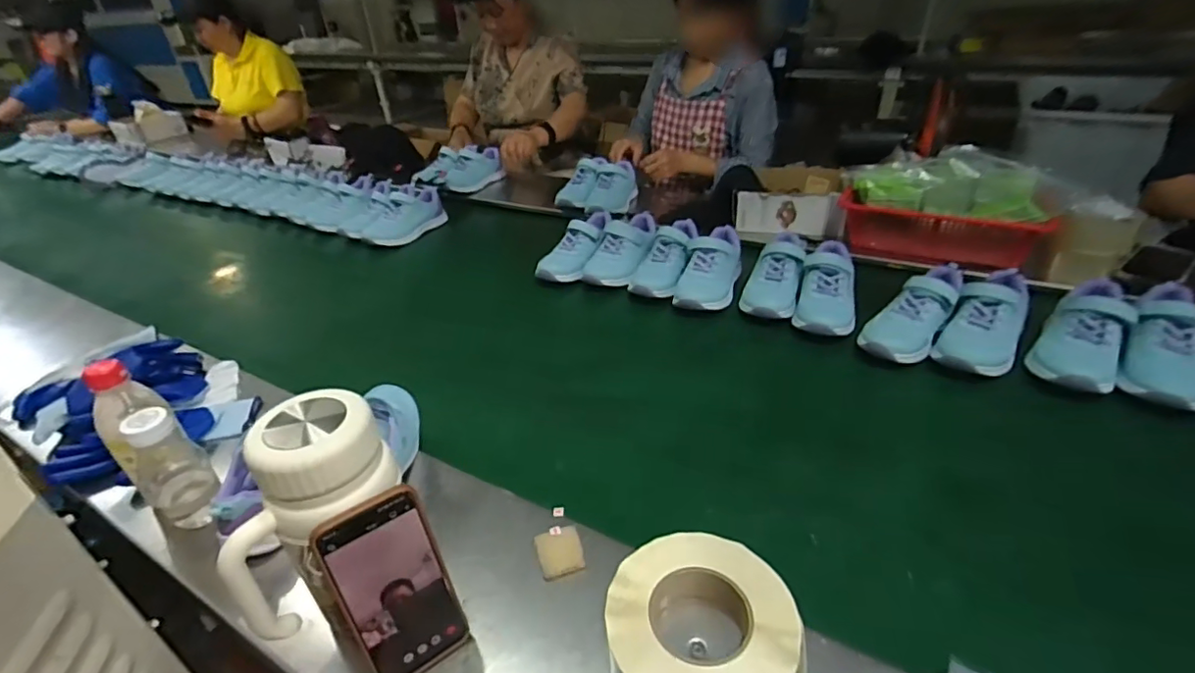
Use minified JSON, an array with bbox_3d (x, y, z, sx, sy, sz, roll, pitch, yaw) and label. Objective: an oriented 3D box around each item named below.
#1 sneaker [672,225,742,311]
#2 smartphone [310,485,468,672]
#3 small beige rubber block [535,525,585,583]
[{"bbox_3d":[0.209,-0.127,1.009,0.093,0.071,0.231,9,35,19],"label":"sneaker"},{"bbox_3d":[-0.157,0.197,0.432,0.075,0.160,0.013,-25,24,-31],"label":"smartphone"},{"bbox_3d":[-0.037,0.212,0.543,0.043,0.010,0.047,-12,33,-12],"label":"small beige rubber block"}]

